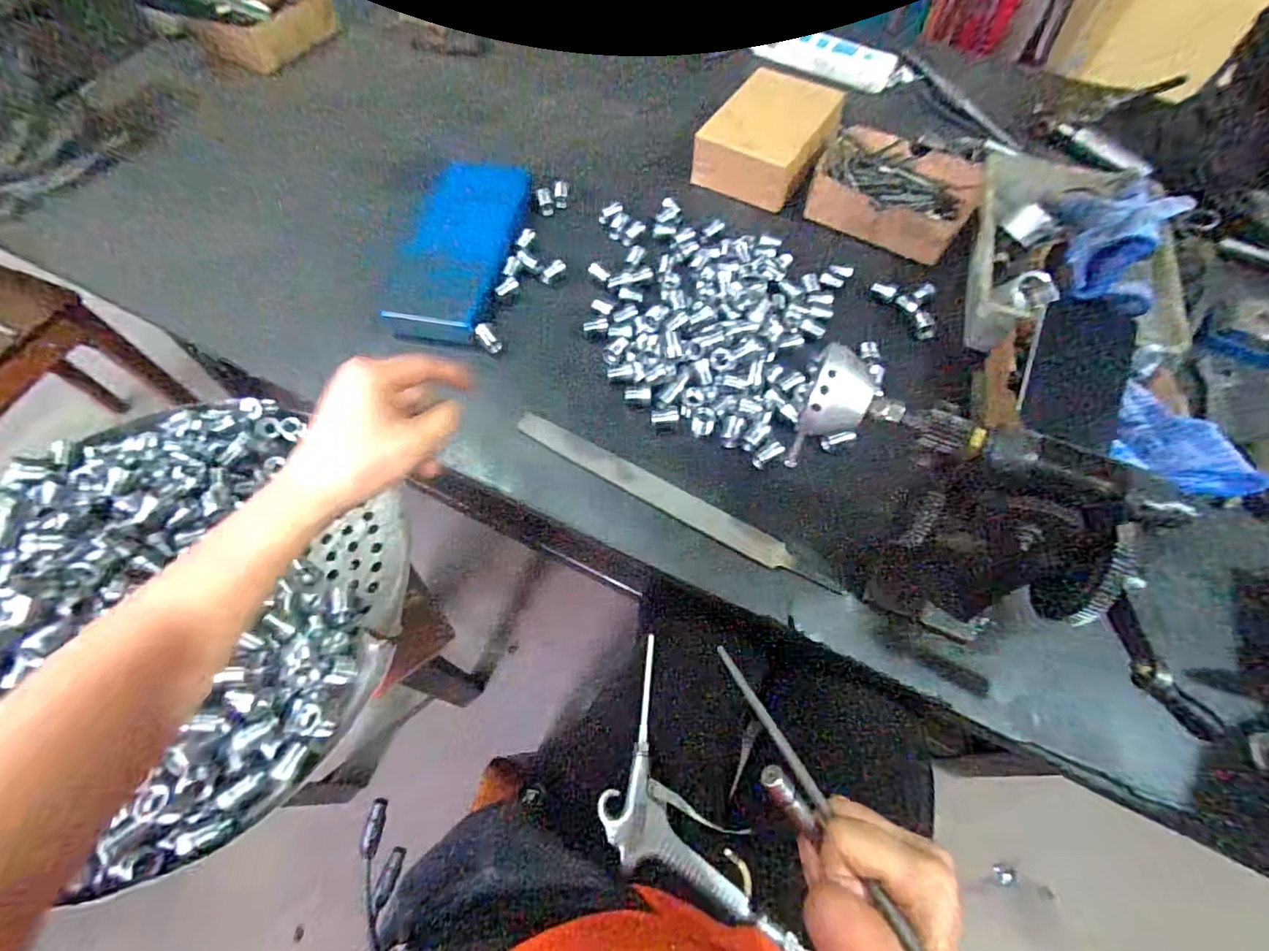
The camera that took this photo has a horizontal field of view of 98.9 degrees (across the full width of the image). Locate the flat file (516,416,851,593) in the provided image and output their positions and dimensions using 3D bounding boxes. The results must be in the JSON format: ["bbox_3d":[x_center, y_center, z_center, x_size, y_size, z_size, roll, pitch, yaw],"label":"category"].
[{"bbox_3d":[0.027,0.017,0.454,0.292,0.007,0.023,28,70,14],"label":"flat file"}]

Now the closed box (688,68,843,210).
[{"bbox_3d":[0.159,-0.402,0.640,0.128,0.058,0.166,31,65,13],"label":"closed box"}]

